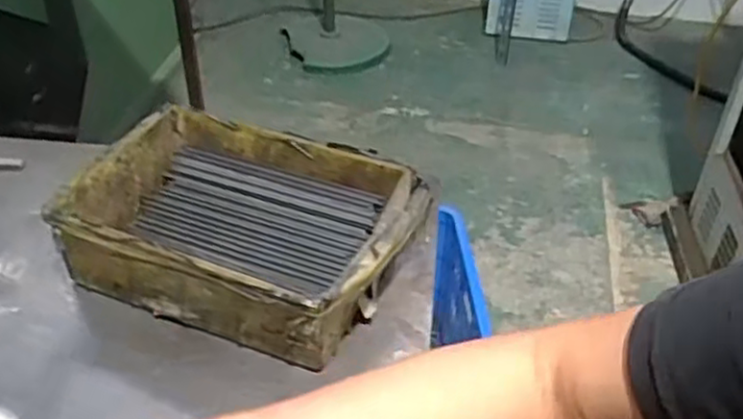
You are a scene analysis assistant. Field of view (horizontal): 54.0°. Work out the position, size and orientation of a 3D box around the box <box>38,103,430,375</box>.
[{"bbox_3d":[-0.099,0.016,0.580,0.254,0.076,0.176,15,38,19],"label":"box"}]

